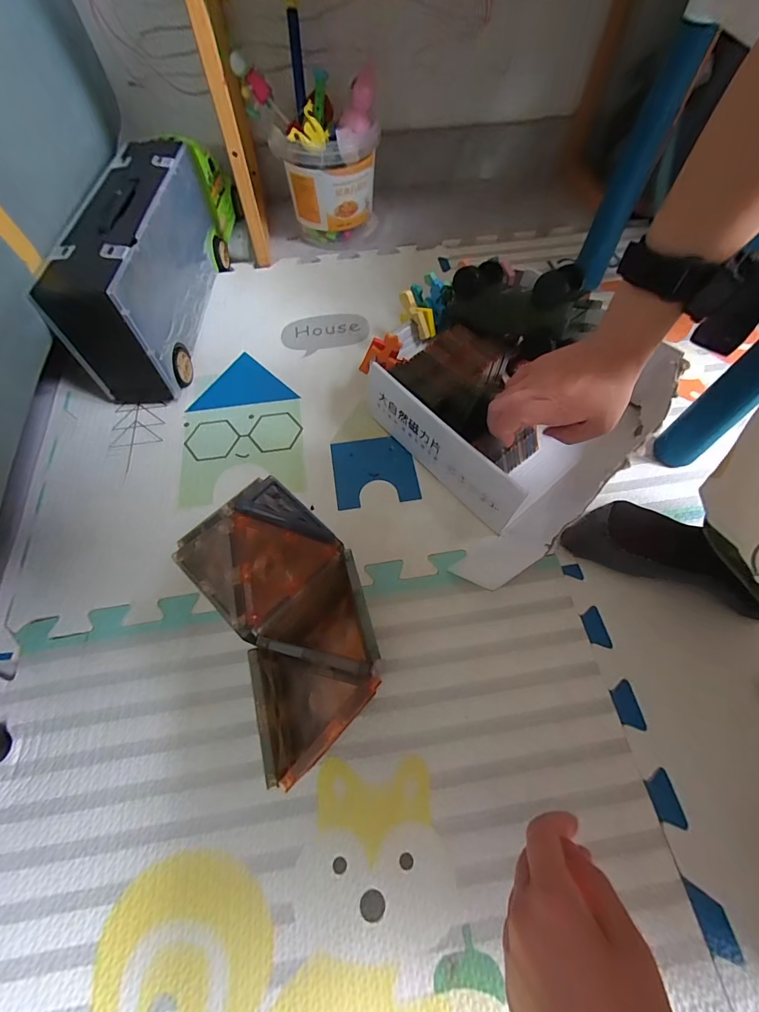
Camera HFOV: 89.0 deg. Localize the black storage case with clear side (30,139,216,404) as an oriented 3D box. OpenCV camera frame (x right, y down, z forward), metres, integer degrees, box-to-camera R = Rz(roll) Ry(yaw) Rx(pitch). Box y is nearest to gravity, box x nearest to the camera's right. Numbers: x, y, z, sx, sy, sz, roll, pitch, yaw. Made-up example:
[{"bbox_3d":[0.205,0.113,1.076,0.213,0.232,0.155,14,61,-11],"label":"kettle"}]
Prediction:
[{"bbox_3d":[-0.308,-0.321,0.529,0.091,0.162,0.331,0,63,1],"label":"black storage case with clear side"}]

